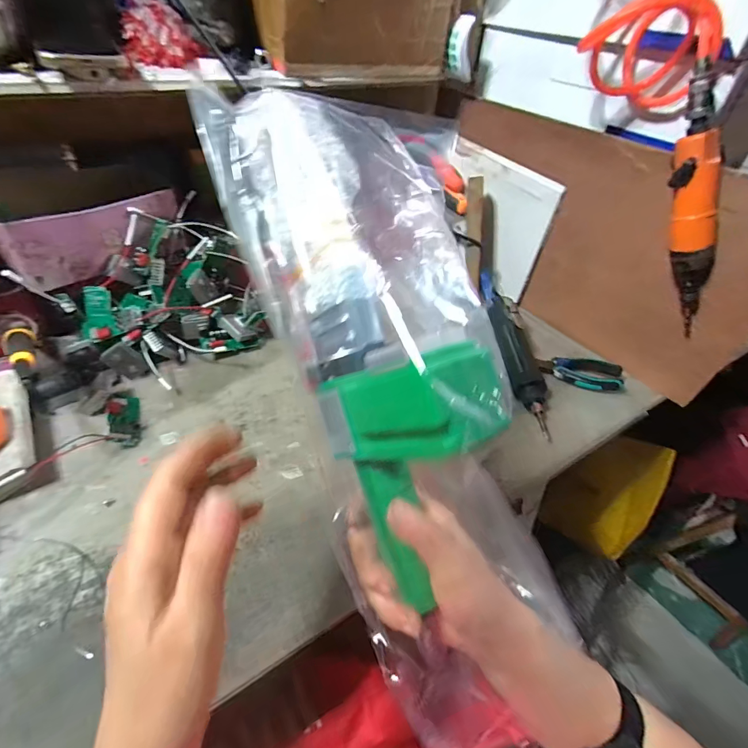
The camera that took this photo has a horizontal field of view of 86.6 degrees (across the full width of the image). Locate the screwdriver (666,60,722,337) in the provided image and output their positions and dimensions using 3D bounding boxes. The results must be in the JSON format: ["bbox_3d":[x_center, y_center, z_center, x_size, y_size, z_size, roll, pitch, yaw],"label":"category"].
[{"bbox_3d":[0.340,-0.165,0.422,0.040,0.279,0.045,9,36,45],"label":"screwdriver"}]

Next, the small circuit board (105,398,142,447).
[{"bbox_3d":[-0.288,0.052,0.459,0.030,0.021,0.074,-18,49,-22],"label":"small circuit board"}]

